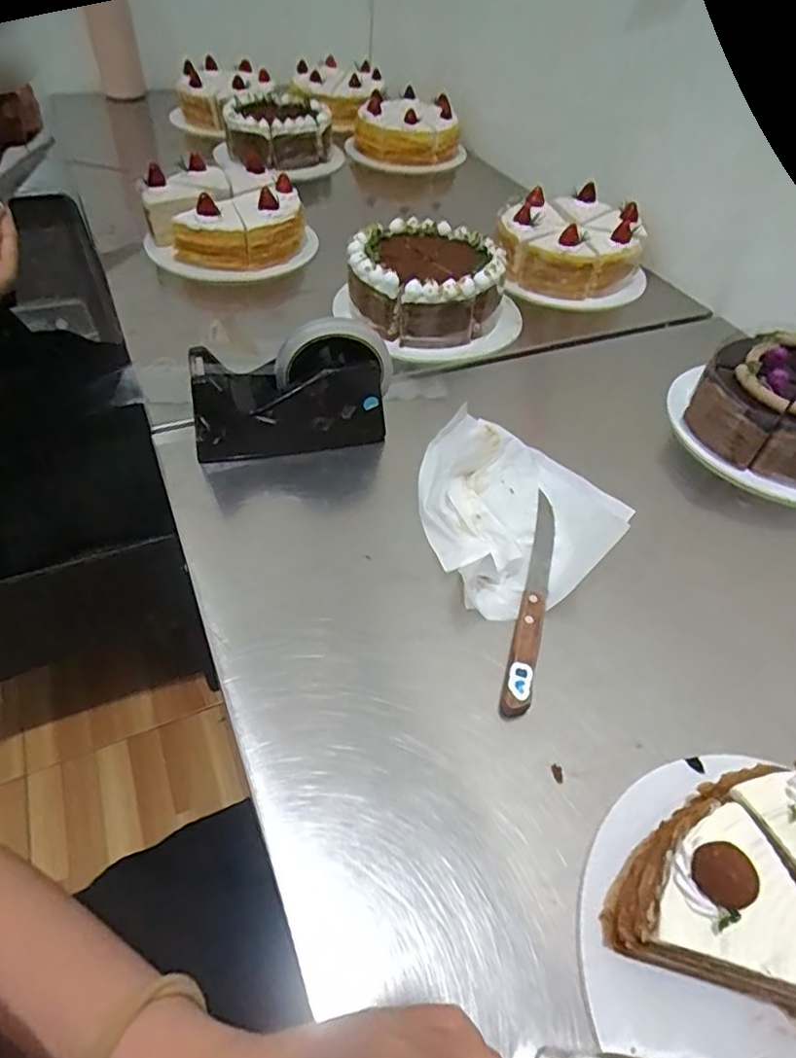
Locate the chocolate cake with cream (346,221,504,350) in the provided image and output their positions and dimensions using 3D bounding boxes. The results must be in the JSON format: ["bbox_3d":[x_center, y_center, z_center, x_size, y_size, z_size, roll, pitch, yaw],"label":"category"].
[{"bbox_3d":[0.030,-0.275,0.643,0.163,0.058,0.156,15,50,8],"label":"chocolate cake with cream"}]

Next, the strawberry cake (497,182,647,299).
[{"bbox_3d":[0.215,-0.361,0.739,0.175,0.069,0.163,19,50,11],"label":"strawberry cake"}]

